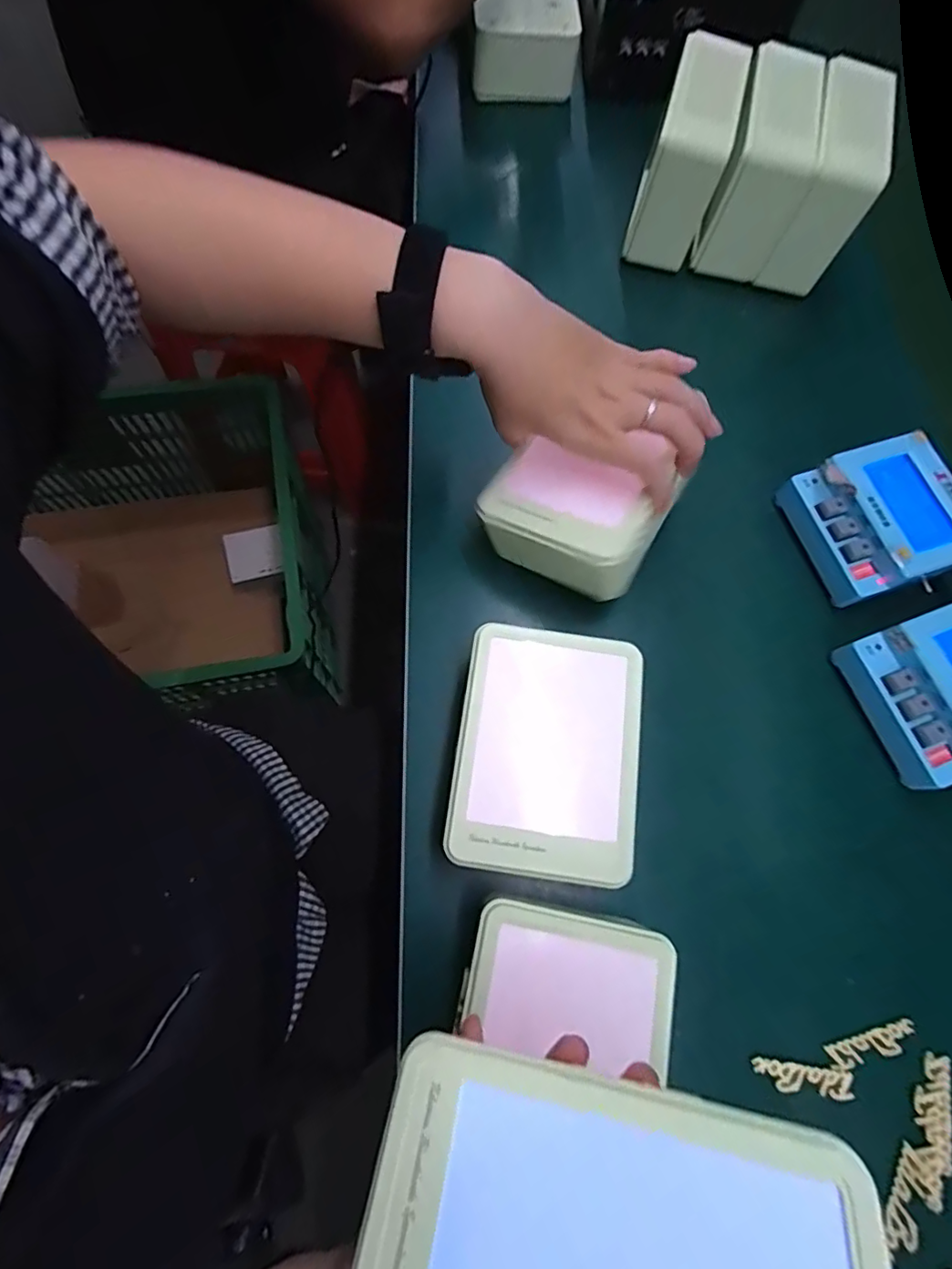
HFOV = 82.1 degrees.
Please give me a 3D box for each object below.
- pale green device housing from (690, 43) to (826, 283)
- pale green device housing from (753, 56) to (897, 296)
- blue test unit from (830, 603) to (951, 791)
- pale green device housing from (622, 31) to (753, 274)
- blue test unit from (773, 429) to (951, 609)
[{"bbox_3d":[0.236,-0.395,0.473,0.068,0.108,0.136,19,71,1],"label":"pale green device housing"},{"bbox_3d":[0.292,-0.384,0.471,0.060,0.110,0.136,16,71,0],"label":"pale green device housing"},{"bbox_3d":[0.312,0.038,0.363,0.098,0.050,0.100,-18,74,-11],"label":"blue test unit"},{"bbox_3d":[0.178,-0.407,0.467,0.060,0.099,0.132,18,71,1],"label":"pale green device housing"},{"bbox_3d":[0.291,-0.081,0.400,0.098,0.053,0.101,-13,73,-9],"label":"blue test unit"}]

